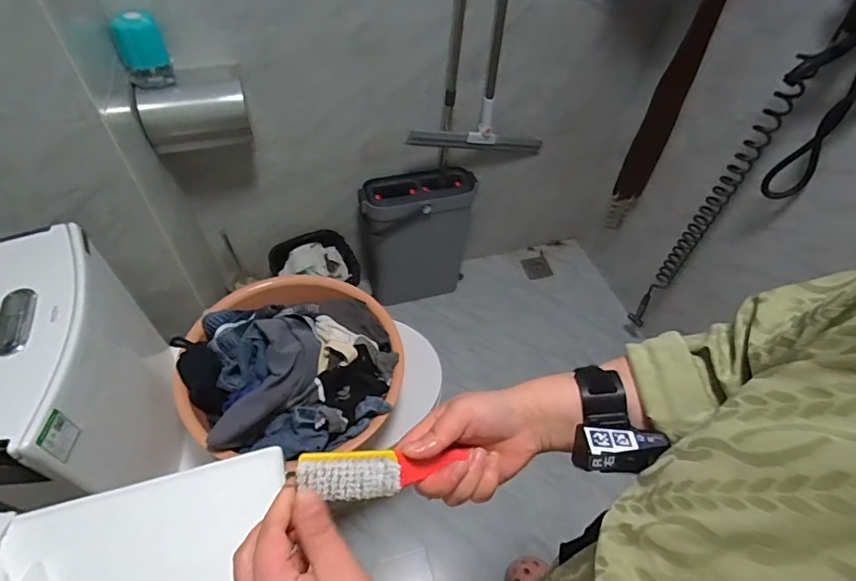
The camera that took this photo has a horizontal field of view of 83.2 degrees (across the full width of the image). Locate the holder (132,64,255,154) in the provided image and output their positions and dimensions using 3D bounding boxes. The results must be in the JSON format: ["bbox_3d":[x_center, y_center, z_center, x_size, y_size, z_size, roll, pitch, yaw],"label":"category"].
[{"bbox_3d":[-0.502,-0.398,1.052,0.210,0.124,0.135,-8,54,-8],"label":"holder"}]

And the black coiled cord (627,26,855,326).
[{"bbox_3d":[0.703,-0.188,1.204,0.066,0.894,0.070,37,60,22],"label":"black coiled cord"}]

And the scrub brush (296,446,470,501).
[{"bbox_3d":[-0.031,0.135,0.362,0.129,0.022,0.036,7,49,-29],"label":"scrub brush"}]

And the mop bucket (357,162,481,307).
[{"bbox_3d":[-0.034,-0.153,1.571,0.326,0.485,0.139,-10,55,-10],"label":"mop bucket"}]

